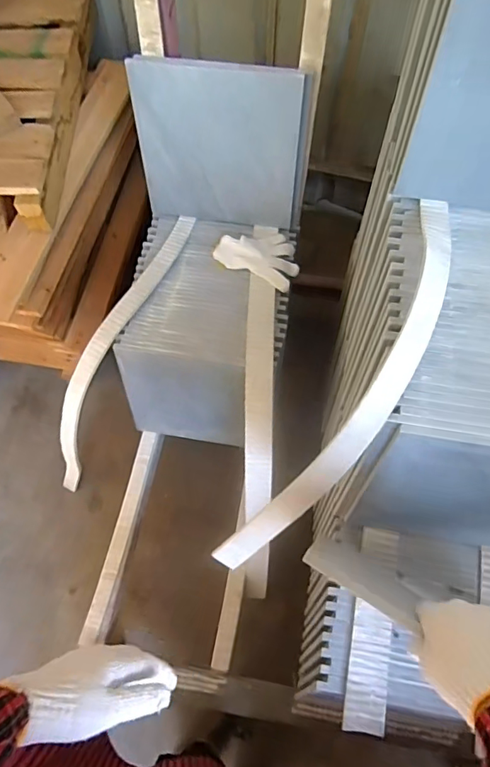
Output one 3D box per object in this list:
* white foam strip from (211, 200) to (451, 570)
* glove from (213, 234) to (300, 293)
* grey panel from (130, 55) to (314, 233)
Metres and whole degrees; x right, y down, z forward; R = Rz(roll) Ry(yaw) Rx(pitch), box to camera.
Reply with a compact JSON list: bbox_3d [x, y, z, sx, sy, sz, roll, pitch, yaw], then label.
[{"bbox_3d":[0.138,-0.008,0.594,0.037,0.129,0.553,34,83,-27],"label":"white foam strip"},{"bbox_3d":[0.036,-0.274,1.019,0.170,0.030,0.122,28,66,14],"label":"glove"},{"bbox_3d":[-0.044,-0.437,0.934,0.306,0.302,0.011,7,58,3],"label":"grey panel"}]

